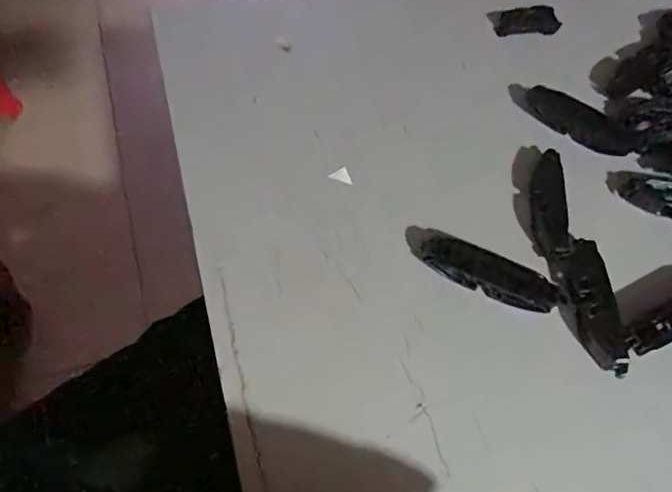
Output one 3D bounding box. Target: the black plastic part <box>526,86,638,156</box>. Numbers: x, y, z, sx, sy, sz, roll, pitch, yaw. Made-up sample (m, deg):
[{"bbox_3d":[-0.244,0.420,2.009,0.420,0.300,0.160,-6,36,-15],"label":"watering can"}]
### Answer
[{"bbox_3d":[0.159,-0.082,0.381,0.073,0.013,0.024,30,60,15],"label":"black plastic part"}]

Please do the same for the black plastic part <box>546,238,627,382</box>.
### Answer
[{"bbox_3d":[0.140,0.032,0.322,0.027,0.005,0.076,-1,57,-4],"label":"black plastic part"}]

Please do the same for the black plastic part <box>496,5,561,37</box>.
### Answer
[{"bbox_3d":[0.146,-0.171,0.447,0.047,0.004,0.023,-9,82,-4],"label":"black plastic part"}]

